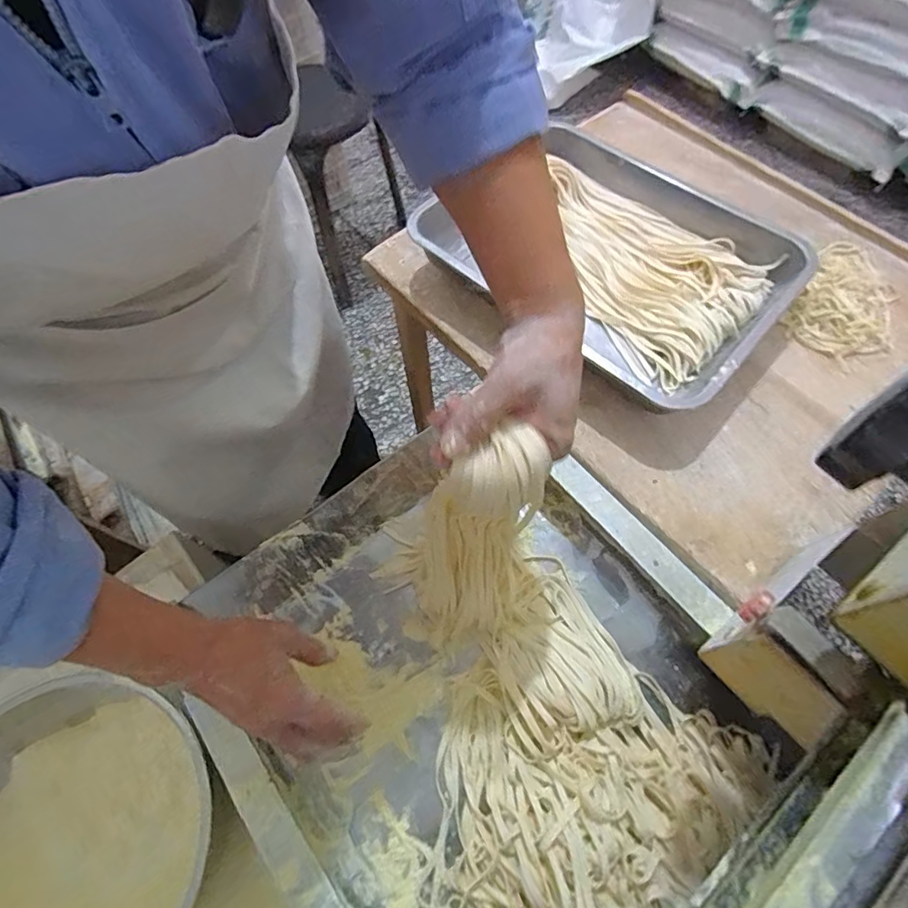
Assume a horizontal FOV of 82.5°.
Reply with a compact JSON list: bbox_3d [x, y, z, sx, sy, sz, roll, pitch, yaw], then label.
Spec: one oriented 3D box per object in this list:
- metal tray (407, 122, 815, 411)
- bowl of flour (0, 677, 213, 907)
[{"bbox_3d":[0.180,-0.223,0.601,0.364,0.076,0.288,38,70,18],"label":"metal tray"},{"bbox_3d":[-0.320,0.321,0.431,0.242,0.094,0.238,-1,63,1],"label":"bowl of flour"}]

